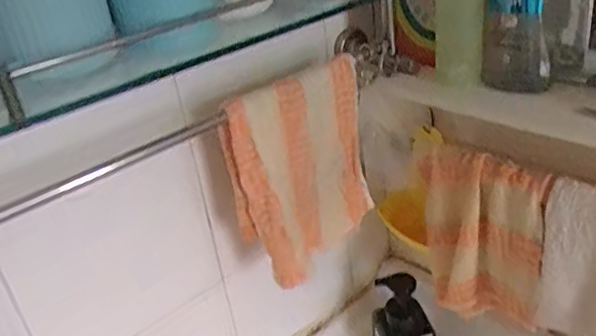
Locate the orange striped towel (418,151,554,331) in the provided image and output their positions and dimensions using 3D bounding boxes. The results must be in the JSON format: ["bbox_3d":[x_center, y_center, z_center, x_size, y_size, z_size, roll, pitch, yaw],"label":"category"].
[{"bbox_3d":[0.192,0.076,0.604,0.131,0.178,0.036,13,34,33],"label":"orange striped towel"}]

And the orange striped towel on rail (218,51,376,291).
[{"bbox_3d":[0.009,0.004,0.588,0.172,0.200,0.035,-29,35,-35],"label":"orange striped towel on rail"}]

